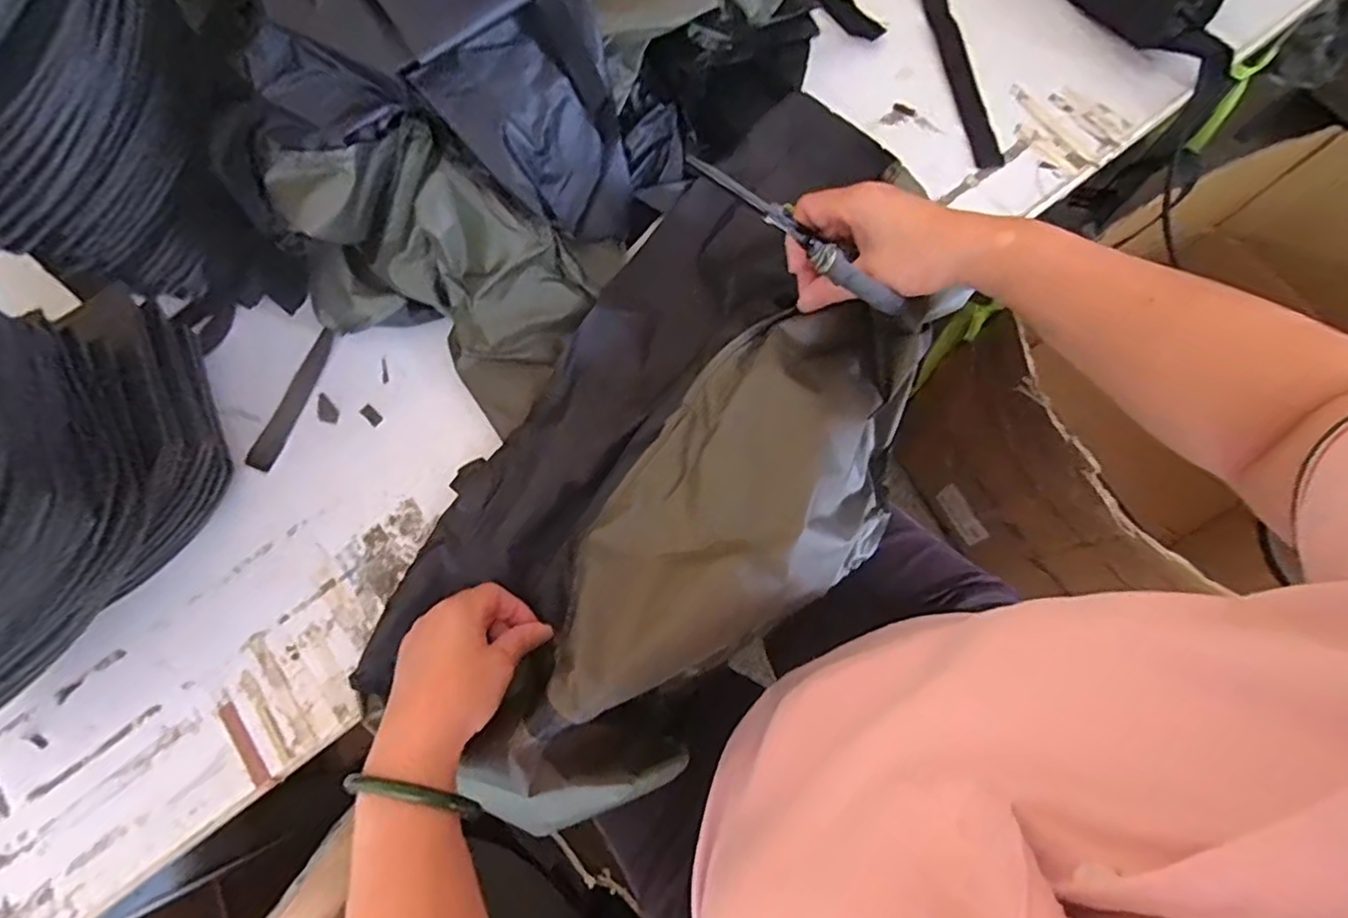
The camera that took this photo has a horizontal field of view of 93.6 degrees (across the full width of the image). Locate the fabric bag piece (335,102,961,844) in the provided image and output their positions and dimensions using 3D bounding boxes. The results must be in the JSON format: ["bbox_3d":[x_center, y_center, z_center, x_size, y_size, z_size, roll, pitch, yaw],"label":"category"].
[{"bbox_3d":[0.022,-0.013,0.464,0.260,0.096,0.524,33,78,10],"label":"fabric bag piece"}]

